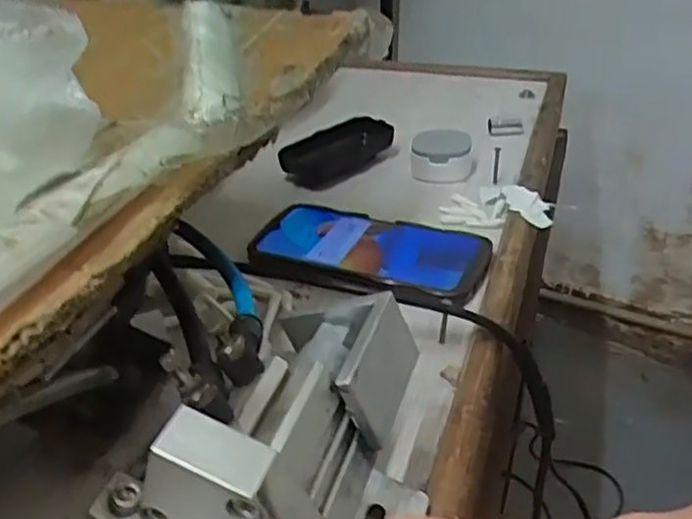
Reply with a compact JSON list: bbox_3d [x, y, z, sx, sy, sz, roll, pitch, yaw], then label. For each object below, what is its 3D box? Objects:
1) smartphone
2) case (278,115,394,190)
[{"bbox_3d":[0.018,-0.012,0.511,0.165,0.006,0.084,13,36,22],"label":"smartphone"},{"bbox_3d":[-0.009,-0.098,0.640,0.044,0.032,0.110,25,42,35],"label":"case"}]

